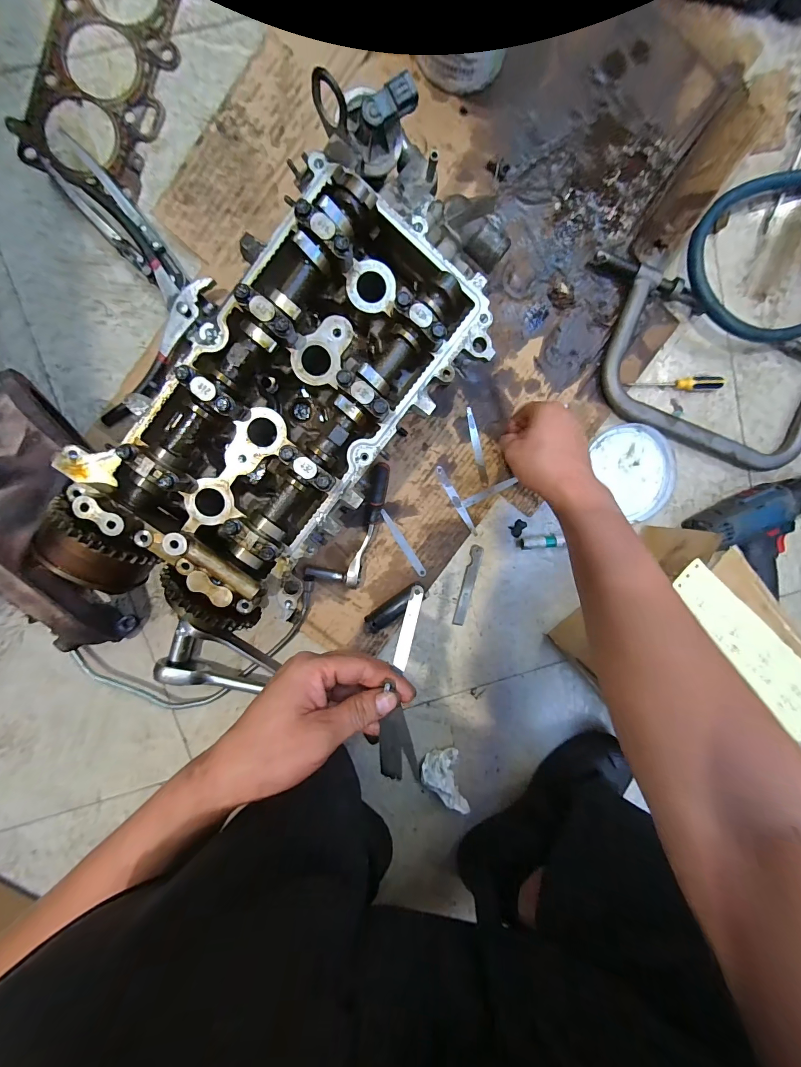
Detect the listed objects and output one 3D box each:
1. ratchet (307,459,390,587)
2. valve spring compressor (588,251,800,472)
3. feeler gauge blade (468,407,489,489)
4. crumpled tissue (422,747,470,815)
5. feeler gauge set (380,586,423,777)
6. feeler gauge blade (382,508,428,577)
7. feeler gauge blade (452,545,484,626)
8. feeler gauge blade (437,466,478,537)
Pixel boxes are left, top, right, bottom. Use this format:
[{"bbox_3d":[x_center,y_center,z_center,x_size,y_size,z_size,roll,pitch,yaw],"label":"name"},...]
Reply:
[{"bbox_3d":[-0.058,-0.013,0.429,0.062,0.026,0.151,18,95,-6],"label":"ratchet"},{"bbox_3d":[0.372,-0.194,0.444,0.352,0.023,0.166,20,95,-6],"label":"valve spring compressor"},{"bbox_3d":[0.094,-0.105,0.442,0.011,0.004,0.095,-13,97,-2],"label":"feeler gauge blade"},{"bbox_3d":[0.055,0.319,0.468,0.052,0.041,0.072,-10,97,-3],"label":"crumpled tissue"},{"bbox_3d":[0.005,0.120,0.290,0.031,0.018,0.152,6,85,-4],"label":"feeler gauge set"},{"bbox_3d":[0.003,0.013,0.449,0.011,0.004,0.096,-34,98,-5],"label":"feeler gauge blade"},{"bbox_3d":[0.087,0.067,0.464,0.017,0.005,0.105,12,96,-9],"label":"feeler gauge blade"},{"bbox_3d":[0.070,-0.039,0.451,0.010,0.008,0.097,-30,95,-2],"label":"feeler gauge blade"}]

